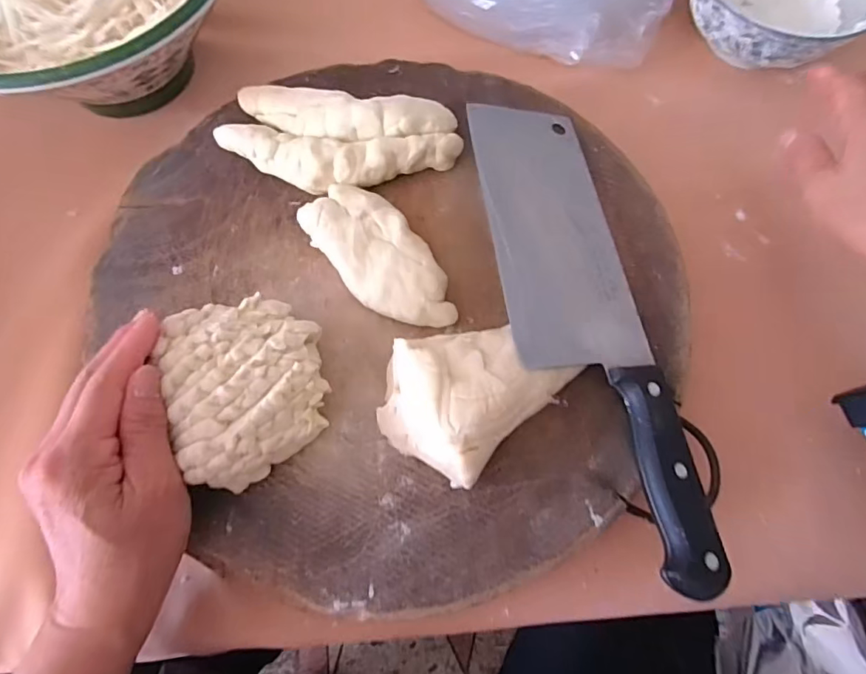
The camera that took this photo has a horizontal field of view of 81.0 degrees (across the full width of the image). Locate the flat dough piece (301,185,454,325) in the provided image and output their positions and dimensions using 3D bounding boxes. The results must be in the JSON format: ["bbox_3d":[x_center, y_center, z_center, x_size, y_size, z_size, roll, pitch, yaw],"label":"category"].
[{"bbox_3d":[-0.032,-0.047,0.303,0.051,0.021,0.111,-38,73,-13],"label":"flat dough piece"}]

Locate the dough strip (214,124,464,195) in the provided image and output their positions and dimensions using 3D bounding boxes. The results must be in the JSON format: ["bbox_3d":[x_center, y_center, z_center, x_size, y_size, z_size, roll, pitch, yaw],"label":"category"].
[{"bbox_3d":[-0.063,-0.113,0.325,0.158,0.026,0.042,3,69,2],"label":"dough strip"}]

